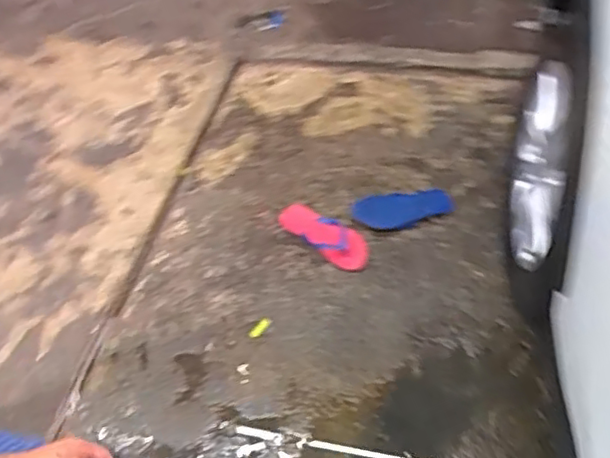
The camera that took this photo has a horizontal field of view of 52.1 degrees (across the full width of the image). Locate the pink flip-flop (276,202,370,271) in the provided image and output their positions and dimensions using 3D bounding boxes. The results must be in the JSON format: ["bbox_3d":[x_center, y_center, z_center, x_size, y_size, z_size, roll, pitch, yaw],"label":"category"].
[{"bbox_3d":[0.052,0.013,1.843,0.309,0.038,0.128,36,62,28],"label":"pink flip-flop"}]

